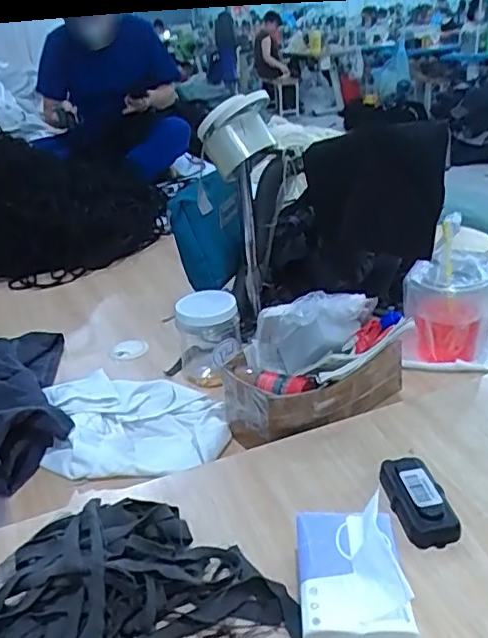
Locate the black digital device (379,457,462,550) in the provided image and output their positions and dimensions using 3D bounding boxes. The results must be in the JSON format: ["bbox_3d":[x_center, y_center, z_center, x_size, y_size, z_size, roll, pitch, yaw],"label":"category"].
[{"bbox_3d":[0.173,0.180,0.604,0.049,0.032,0.101,-10,28,-8],"label":"black digital device"}]

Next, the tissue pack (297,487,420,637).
[{"bbox_3d":[0.089,0.214,0.494,0.086,0.085,0.120,-3,27,4],"label":"tissue pack"}]

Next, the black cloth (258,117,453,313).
[{"bbox_3d":[0.169,-0.149,0.970,0.287,0.300,0.108,0,28,9],"label":"black cloth"}]

